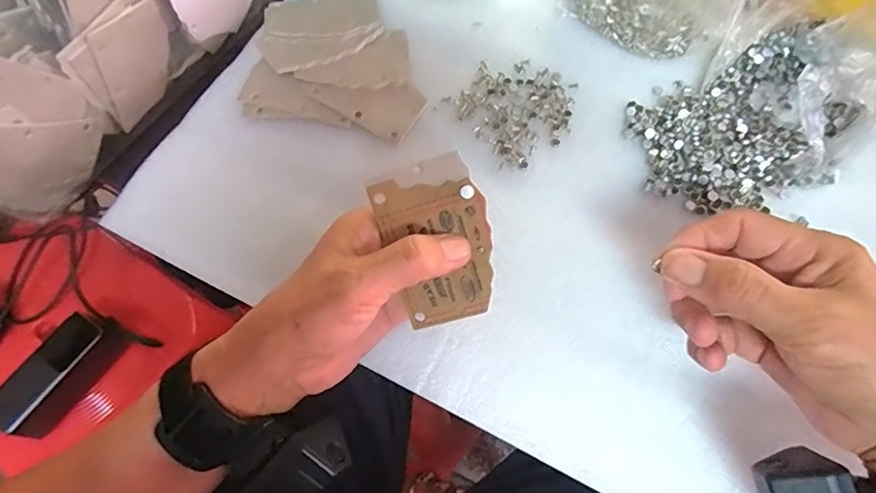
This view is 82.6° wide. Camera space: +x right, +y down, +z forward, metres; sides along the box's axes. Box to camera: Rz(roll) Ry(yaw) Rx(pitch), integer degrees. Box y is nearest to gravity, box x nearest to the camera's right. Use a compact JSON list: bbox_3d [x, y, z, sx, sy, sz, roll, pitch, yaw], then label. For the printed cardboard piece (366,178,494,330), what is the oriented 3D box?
[{"bbox_3d":[0.001,0.001,0.256,0.053,0.006,0.077,-15,98,16],"label":"printed cardboard piece"}]

